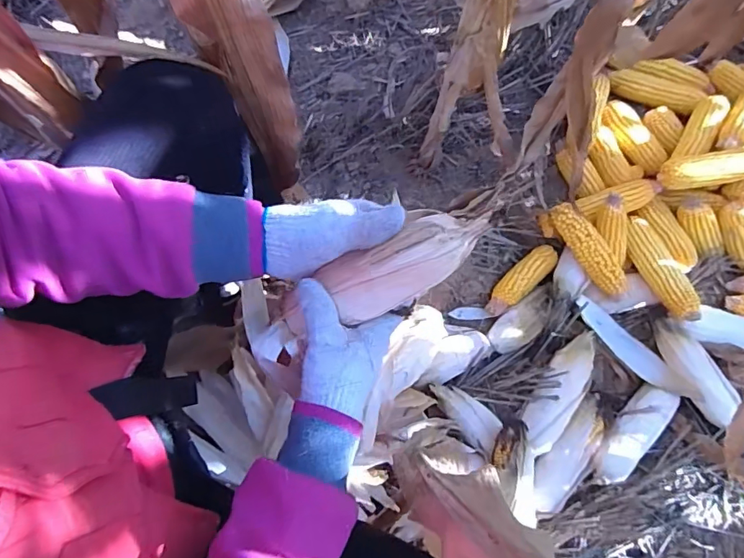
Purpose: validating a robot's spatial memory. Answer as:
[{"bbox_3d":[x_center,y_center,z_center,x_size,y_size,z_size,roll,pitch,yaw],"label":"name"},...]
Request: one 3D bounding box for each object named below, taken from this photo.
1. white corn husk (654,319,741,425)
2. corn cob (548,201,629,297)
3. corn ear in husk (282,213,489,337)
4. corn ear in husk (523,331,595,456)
[{"bbox_3d":[0.538,0.151,0.814,0.070,0.046,0.187,-30,76,-11],"label":"white corn husk"},{"bbox_3d":[0.376,-0.051,0.848,0.052,0.042,0.179,-28,76,-10],"label":"corn cob"},{"bbox_3d":[0.001,0.001,0.402,0.195,0.039,0.050,-27,71,30],"label":"corn ear in husk"},{"bbox_3d":[0.310,0.177,0.786,0.070,0.054,0.222,33,74,8],"label":"corn ear in husk"}]

